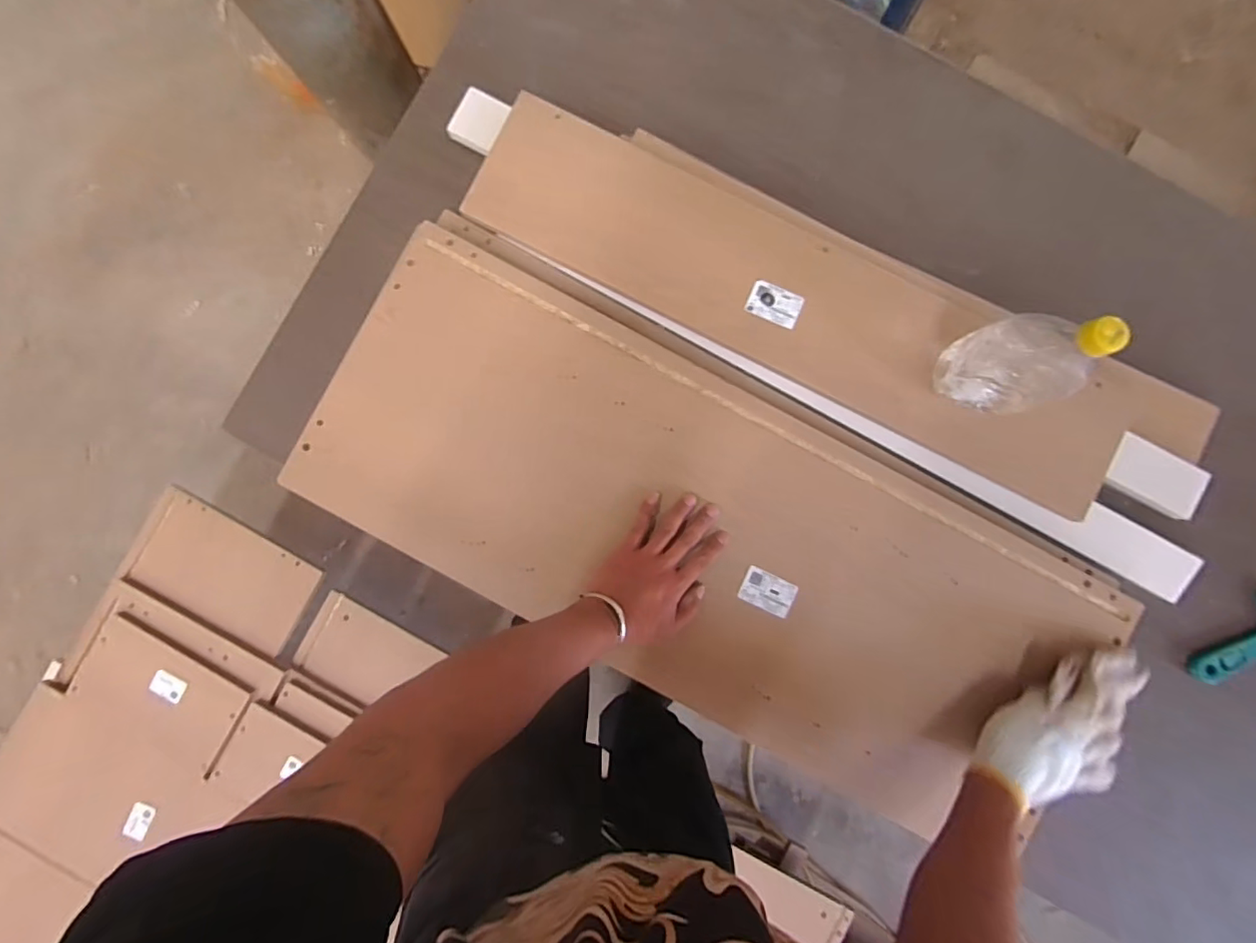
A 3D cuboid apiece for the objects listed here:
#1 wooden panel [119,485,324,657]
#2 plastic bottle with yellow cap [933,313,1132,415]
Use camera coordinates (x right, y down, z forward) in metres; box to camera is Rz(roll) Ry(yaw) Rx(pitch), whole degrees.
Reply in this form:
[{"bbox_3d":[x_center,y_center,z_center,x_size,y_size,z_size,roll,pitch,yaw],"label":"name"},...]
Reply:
[{"bbox_3d":[-0.763,0.183,1.055,0.335,0.027,0.179,28,89,2],"label":"wooden panel"},{"bbox_3d":[0.385,-0.106,0.562,0.082,0.204,0.089,-11,88,0],"label":"plastic bottle with yellow cap"}]

